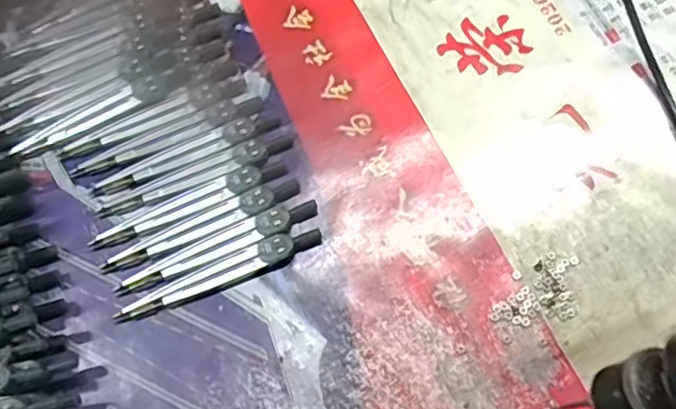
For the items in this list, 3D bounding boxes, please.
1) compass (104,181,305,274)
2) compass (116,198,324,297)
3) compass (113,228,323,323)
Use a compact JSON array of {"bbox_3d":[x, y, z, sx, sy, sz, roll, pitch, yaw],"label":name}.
[{"bbox_3d":[-0.073,0.011,0.339,0.112,0.006,0.014,-24,71,-9],"label":"compass"},{"bbox_3d":[-0.064,0.021,0.336,0.112,0.007,0.014,-22,71,-8],"label":"compass"},{"bbox_3d":[-0.061,0.036,0.330,0.111,0.008,0.014,-23,71,-8],"label":"compass"}]

